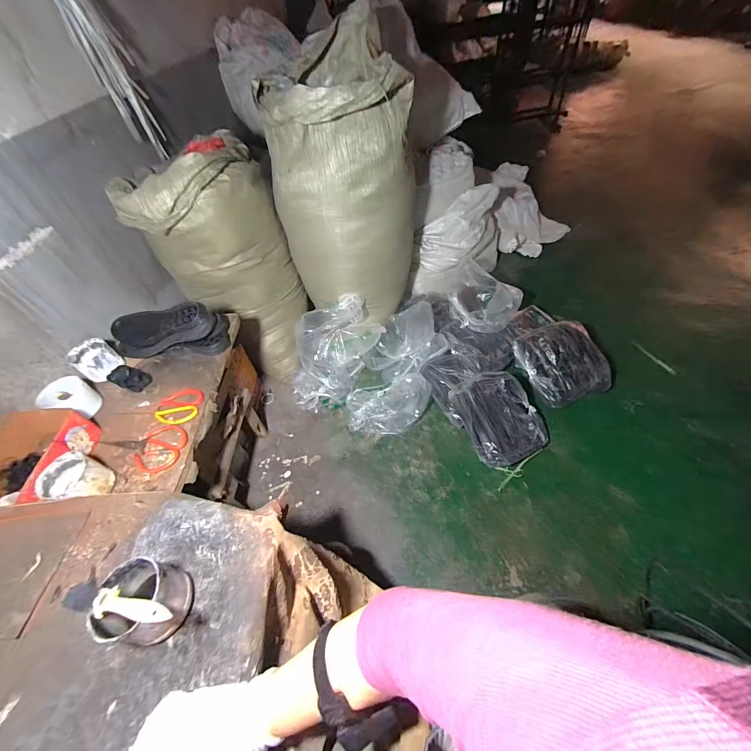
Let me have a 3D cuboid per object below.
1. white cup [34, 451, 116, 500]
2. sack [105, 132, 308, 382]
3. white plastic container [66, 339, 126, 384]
[{"bbox_3d":[-0.571,0.203,0.621,0.101,0.070,0.086,6,53,10],"label":"white cup"},{"bbox_3d":[-0.491,-0.357,1.175,0.396,0.775,0.364,-20,53,-9],"label":"sack"},{"bbox_3d":[-0.696,-0.037,0.806,0.099,0.067,0.085,26,59,23],"label":"white plastic container"}]

